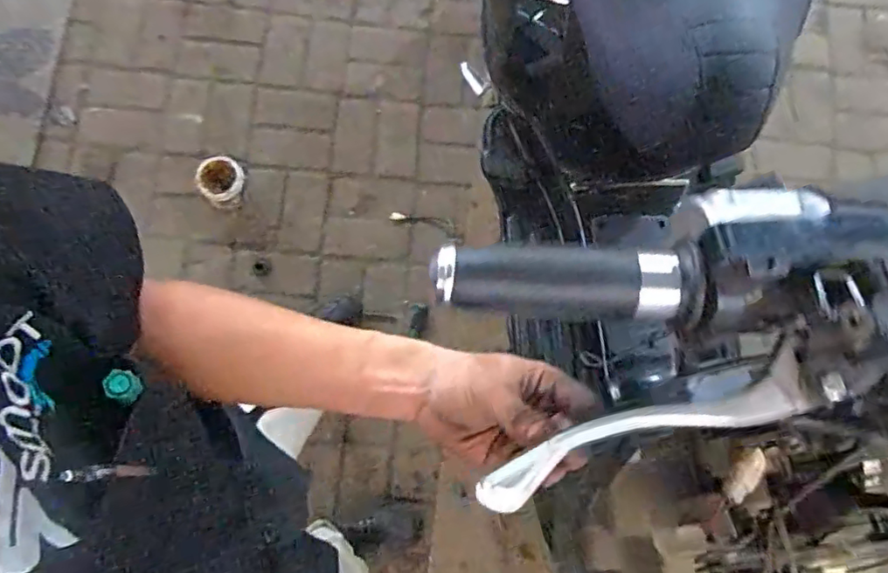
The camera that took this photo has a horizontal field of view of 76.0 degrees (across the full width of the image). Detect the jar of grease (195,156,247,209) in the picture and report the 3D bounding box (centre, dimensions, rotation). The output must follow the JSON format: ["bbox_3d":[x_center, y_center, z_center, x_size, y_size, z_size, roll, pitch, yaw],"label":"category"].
[{"bbox_3d":[-0.526,-0.248,1.356,0.107,0.086,0.103,0,78,-1],"label":"jar of grease"}]

